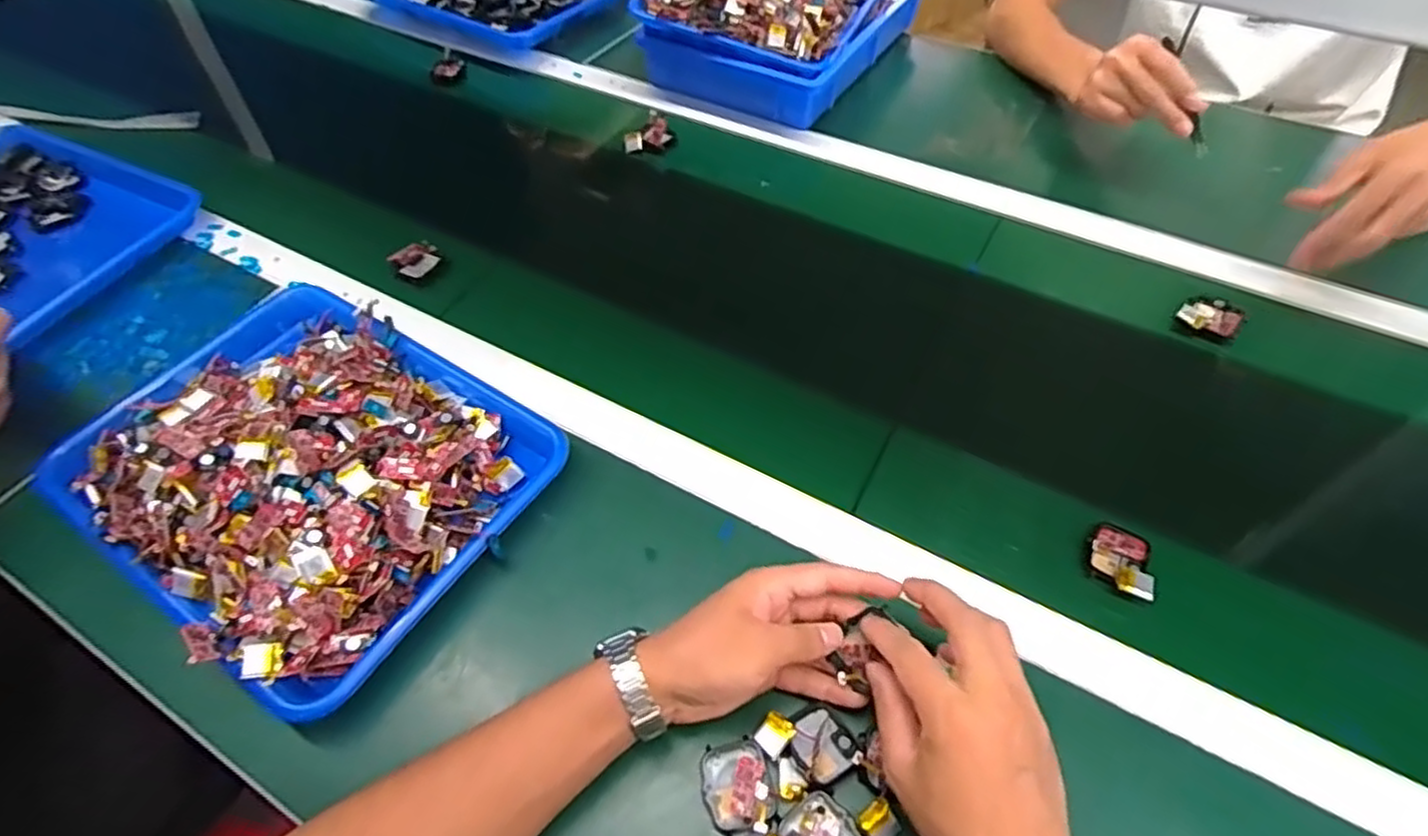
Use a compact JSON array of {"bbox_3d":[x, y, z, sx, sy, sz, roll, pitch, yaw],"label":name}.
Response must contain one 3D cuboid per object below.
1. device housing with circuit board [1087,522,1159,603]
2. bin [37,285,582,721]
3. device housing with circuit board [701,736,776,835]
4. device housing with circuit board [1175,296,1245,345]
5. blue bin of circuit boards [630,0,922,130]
[{"bbox_3d":[0.283,0.097,0.494,0.042,0.010,0.054,19,56,15],"label":"device housing with circuit board"},{"bbox_3d":[-0.309,0.023,0.528,0.338,0.061,0.262,27,58,19],"label":"bin"},{"bbox_3d":[0.014,0.210,0.411,0.040,0.016,0.048,3,54,4],"label":"device housing with circuit board"},{"bbox_3d":[0.441,-0.088,0.633,0.049,0.011,0.045,35,61,24],"label":"device housing with circuit board"},{"bbox_3d":[0.090,-0.514,0.893,0.248,0.109,0.325,26,58,19],"label":"blue bin of circuit boards"}]

